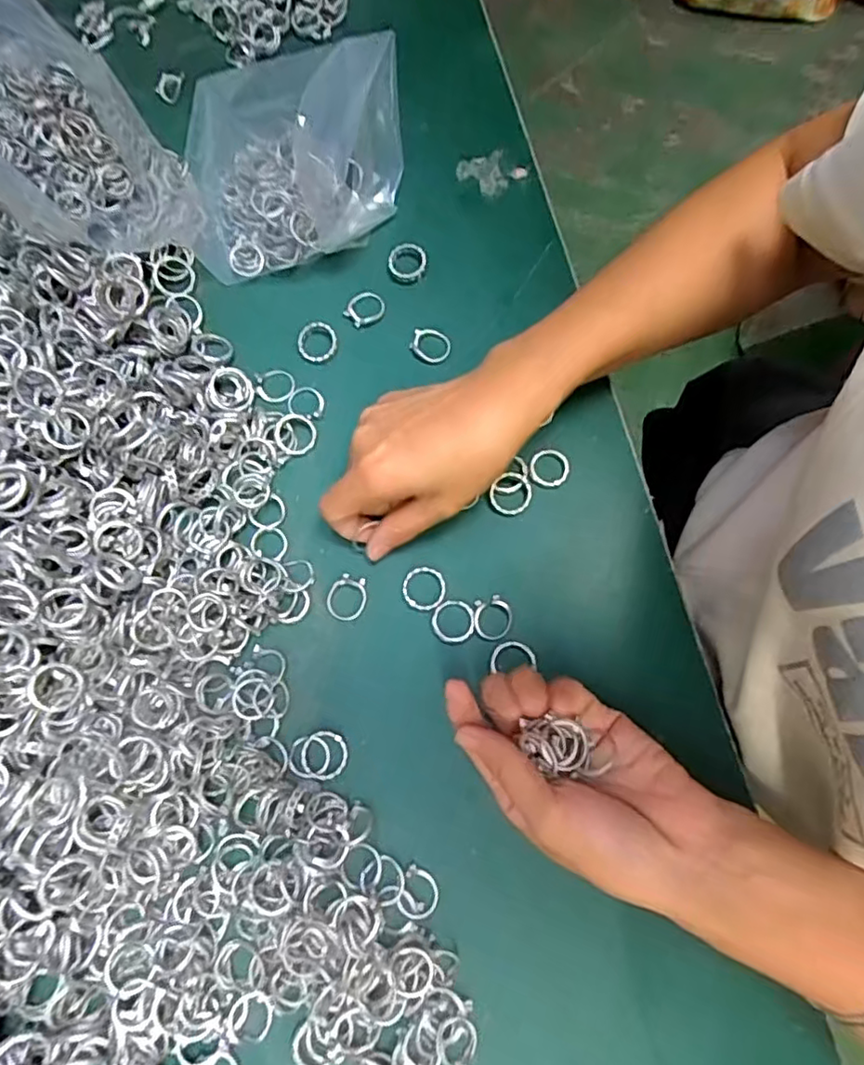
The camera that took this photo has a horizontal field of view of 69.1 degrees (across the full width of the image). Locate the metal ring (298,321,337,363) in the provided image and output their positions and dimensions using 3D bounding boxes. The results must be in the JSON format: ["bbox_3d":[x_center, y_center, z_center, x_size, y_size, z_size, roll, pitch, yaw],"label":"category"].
[{"bbox_3d":[-0.069,-0.115,0.377,0.024,0.005,0.024,0,76,-2],"label":"metal ring"}]

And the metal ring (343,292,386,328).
[{"bbox_3d":[-0.041,-0.138,0.385,0.026,0.004,0.021,-24,78,-8],"label":"metal ring"}]

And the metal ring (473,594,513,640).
[{"bbox_3d":[0.033,0.046,0.340,0.022,0.004,0.023,0,76,-2],"label":"metal ring"}]

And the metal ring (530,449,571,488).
[{"bbox_3d":[0.067,-0.037,0.358,0.023,0.004,0.021,0,76,-2],"label":"metal ring"}]

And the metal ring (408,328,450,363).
[{"bbox_3d":[-0.001,-0.113,0.378,0.024,0.004,0.020,15,76,2],"label":"metal ring"}]

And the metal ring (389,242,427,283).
[{"bbox_3d":[-0.015,-0.168,0.389,0.023,0.005,0.024,0,76,-2],"label":"metal ring"}]

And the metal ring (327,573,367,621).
[{"bbox_3d":[-0.046,0.035,0.343,0.021,0.004,0.024,18,76,3],"label":"metal ring"}]

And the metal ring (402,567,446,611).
[{"bbox_3d":[-0.004,0.030,0.342,0.023,0.004,0.024,18,76,3],"label":"metal ring"}]

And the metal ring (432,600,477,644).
[{"bbox_3d":[0.012,0.048,0.338,0.023,0.004,0.023,0,76,-2],"label":"metal ring"}]

